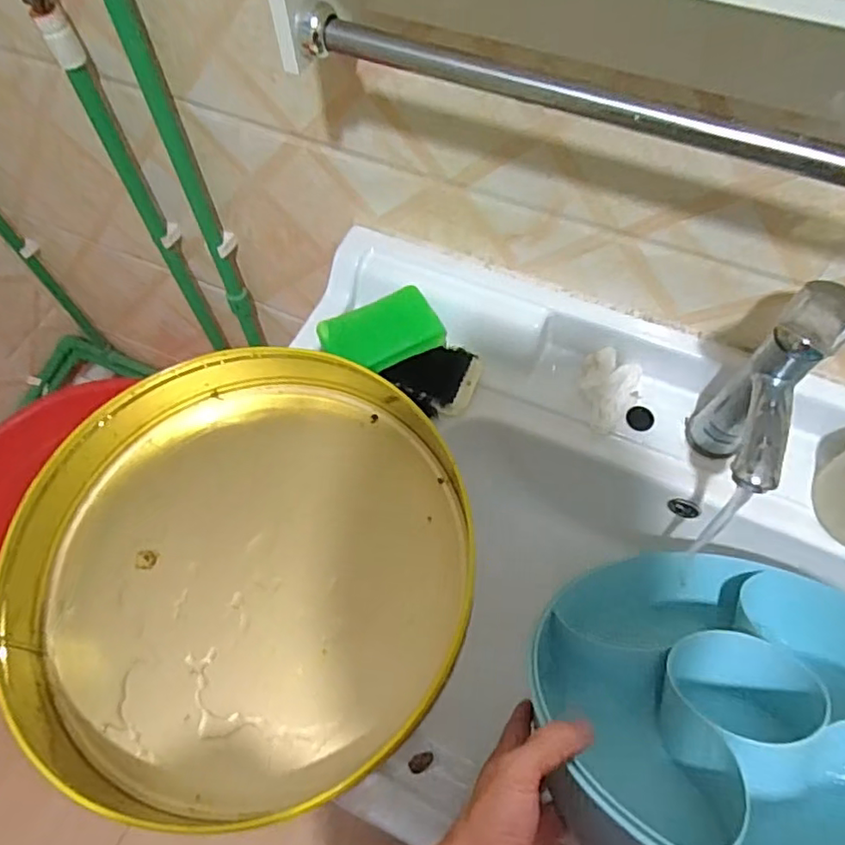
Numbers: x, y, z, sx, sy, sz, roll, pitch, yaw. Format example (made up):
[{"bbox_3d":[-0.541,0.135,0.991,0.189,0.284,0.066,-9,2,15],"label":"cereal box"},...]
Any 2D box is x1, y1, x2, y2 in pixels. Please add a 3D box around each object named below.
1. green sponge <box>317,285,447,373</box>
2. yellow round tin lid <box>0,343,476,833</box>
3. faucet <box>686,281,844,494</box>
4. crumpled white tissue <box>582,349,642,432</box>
[{"bbox_3d":[-0.036,-0.080,0.556,0.102,0.024,0.070,-29,64,-14],"label":"green sponge"},{"bbox_3d":[-0.139,0.100,0.461,0.338,0.059,0.340,-1,61,1],"label":"yellow round tin lid"},{"bbox_3d":[0.246,-0.006,0.448,0.049,0.187,0.133,24,64,14],"label":"faucet"},{"bbox_3d":[0.174,-0.029,0.554,0.054,0.032,0.070,11,62,8],"label":"crumpled white tissue"}]

